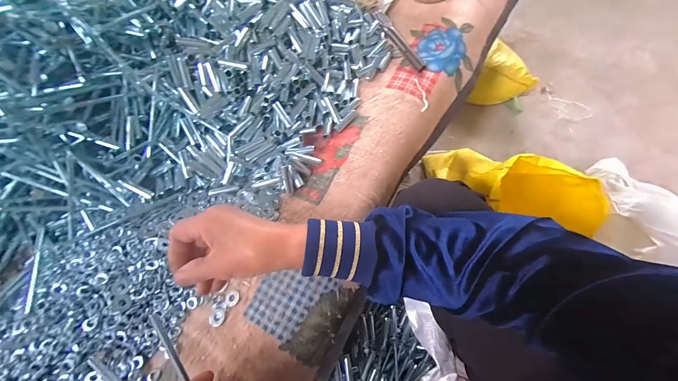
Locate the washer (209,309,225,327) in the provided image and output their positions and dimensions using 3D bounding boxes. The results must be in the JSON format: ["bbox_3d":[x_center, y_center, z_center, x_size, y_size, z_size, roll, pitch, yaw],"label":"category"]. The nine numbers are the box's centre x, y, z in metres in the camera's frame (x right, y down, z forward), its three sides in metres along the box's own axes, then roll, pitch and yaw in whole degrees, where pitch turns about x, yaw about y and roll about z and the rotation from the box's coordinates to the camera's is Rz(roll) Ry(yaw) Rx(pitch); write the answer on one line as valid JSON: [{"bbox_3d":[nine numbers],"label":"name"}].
[{"bbox_3d":[-0.140,0.146,0.327,0.018,0.004,0.018,-3,61,5],"label":"washer"}]

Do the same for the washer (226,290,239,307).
[{"bbox_3d":[-0.126,0.128,0.337,0.016,0.004,0.017,-1,62,6],"label":"washer"}]

